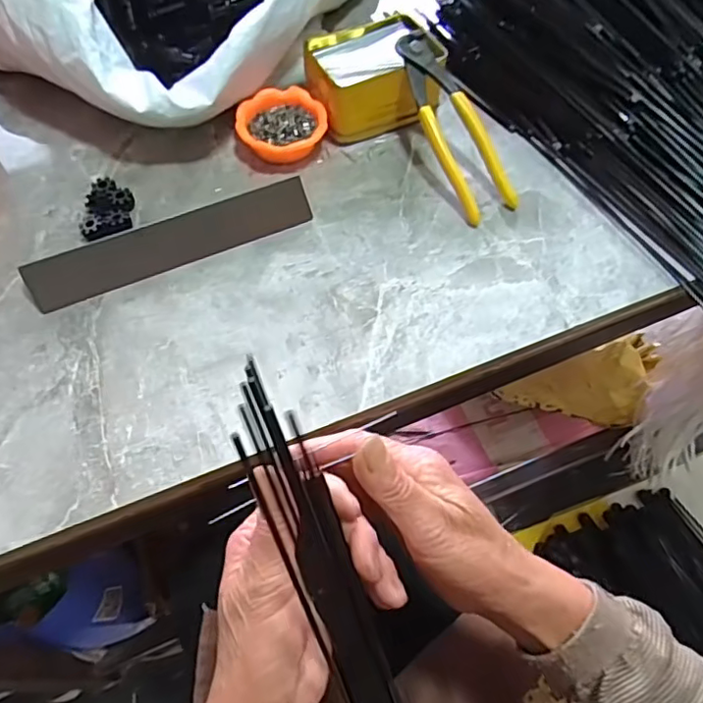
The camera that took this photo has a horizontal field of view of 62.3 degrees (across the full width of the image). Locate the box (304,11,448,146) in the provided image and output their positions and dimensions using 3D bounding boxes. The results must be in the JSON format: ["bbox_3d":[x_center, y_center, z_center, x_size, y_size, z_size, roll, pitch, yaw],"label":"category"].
[{"bbox_3d":[0.021,-0.247,0.526,0.114,0.057,0.095,-21,63,-13],"label":"box"}]

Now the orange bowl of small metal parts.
[{"bbox_3d":[-0.061,-0.194,0.509,0.074,0.026,0.072,1,60,-2],"label":"orange bowl of small metal parts"}]

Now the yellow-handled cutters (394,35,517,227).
[{"bbox_3d":[0.083,-0.189,0.482,0.046,0.015,0.166,-24,87,-15],"label":"yellow-handled cutters"}]

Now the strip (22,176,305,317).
[{"bbox_3d":[-0.135,-0.085,0.447,0.213,0.008,0.036,-23,105,-15],"label":"strip"}]

